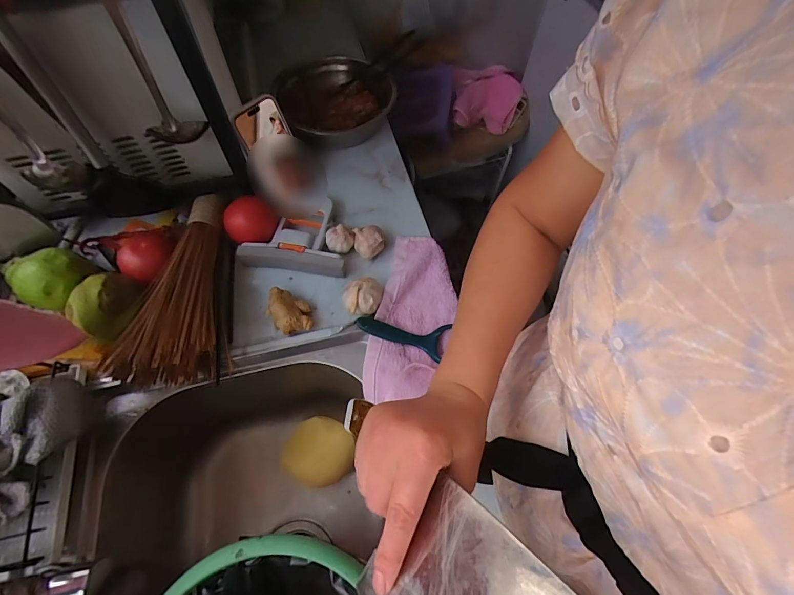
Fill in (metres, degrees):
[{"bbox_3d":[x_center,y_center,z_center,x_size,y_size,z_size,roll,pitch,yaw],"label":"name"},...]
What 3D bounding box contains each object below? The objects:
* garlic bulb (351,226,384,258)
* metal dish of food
[{"bbox_3d":[-0.040,-0.080,0.546,0.044,0.035,0.042,-11,63,-7],"label":"garlic bulb"},{"bbox_3d":[-0.104,-0.332,0.659,0.191,0.075,0.171,-24,66,-13],"label":"metal dish of food"}]

